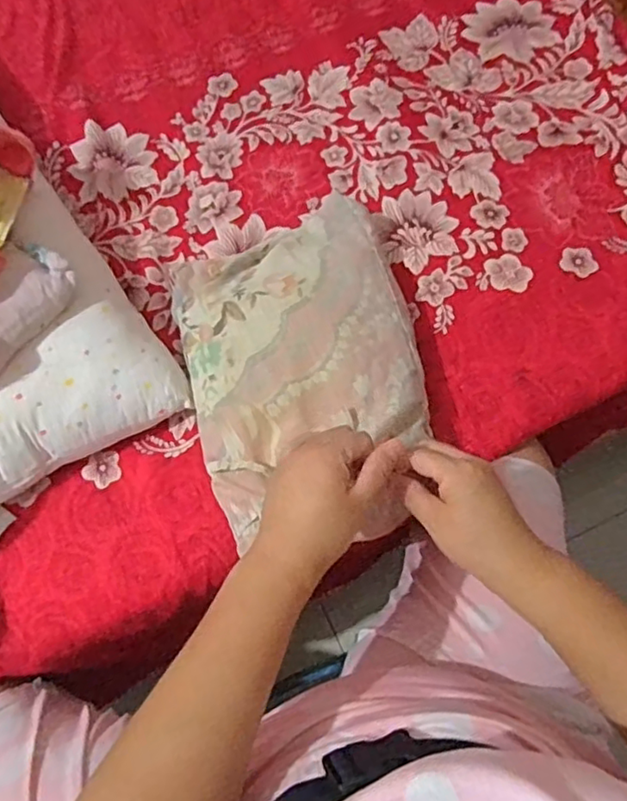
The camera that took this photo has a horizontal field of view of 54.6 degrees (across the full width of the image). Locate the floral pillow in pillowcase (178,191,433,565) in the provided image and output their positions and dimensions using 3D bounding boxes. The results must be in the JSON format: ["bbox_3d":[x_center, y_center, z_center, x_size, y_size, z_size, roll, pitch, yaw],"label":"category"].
[{"bbox_3d":[-0.010,-0.039,0.622,0.236,0.076,0.362,-15,69,-6],"label":"floral pillow in pillowcase"}]

